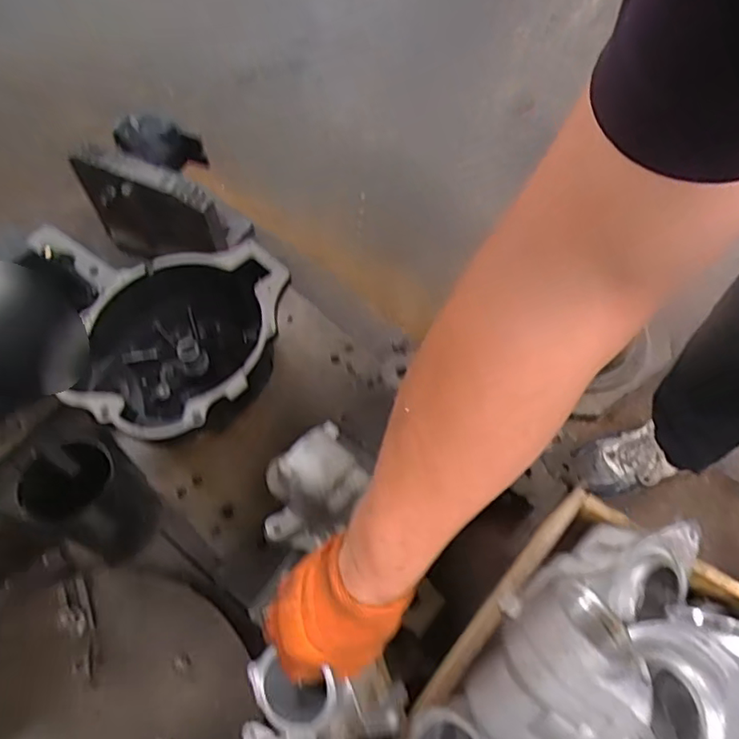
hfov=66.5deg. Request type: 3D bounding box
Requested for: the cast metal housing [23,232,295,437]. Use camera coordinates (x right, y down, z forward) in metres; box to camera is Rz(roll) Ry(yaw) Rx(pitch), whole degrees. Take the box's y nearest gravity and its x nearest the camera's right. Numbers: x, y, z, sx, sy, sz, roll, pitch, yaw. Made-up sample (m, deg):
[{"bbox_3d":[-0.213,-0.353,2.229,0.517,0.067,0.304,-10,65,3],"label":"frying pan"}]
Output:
[{"bbox_3d":[-0.296,-0.026,0.884,0.314,0.176,0.334,12,61,8],"label":"cast metal housing"}]

